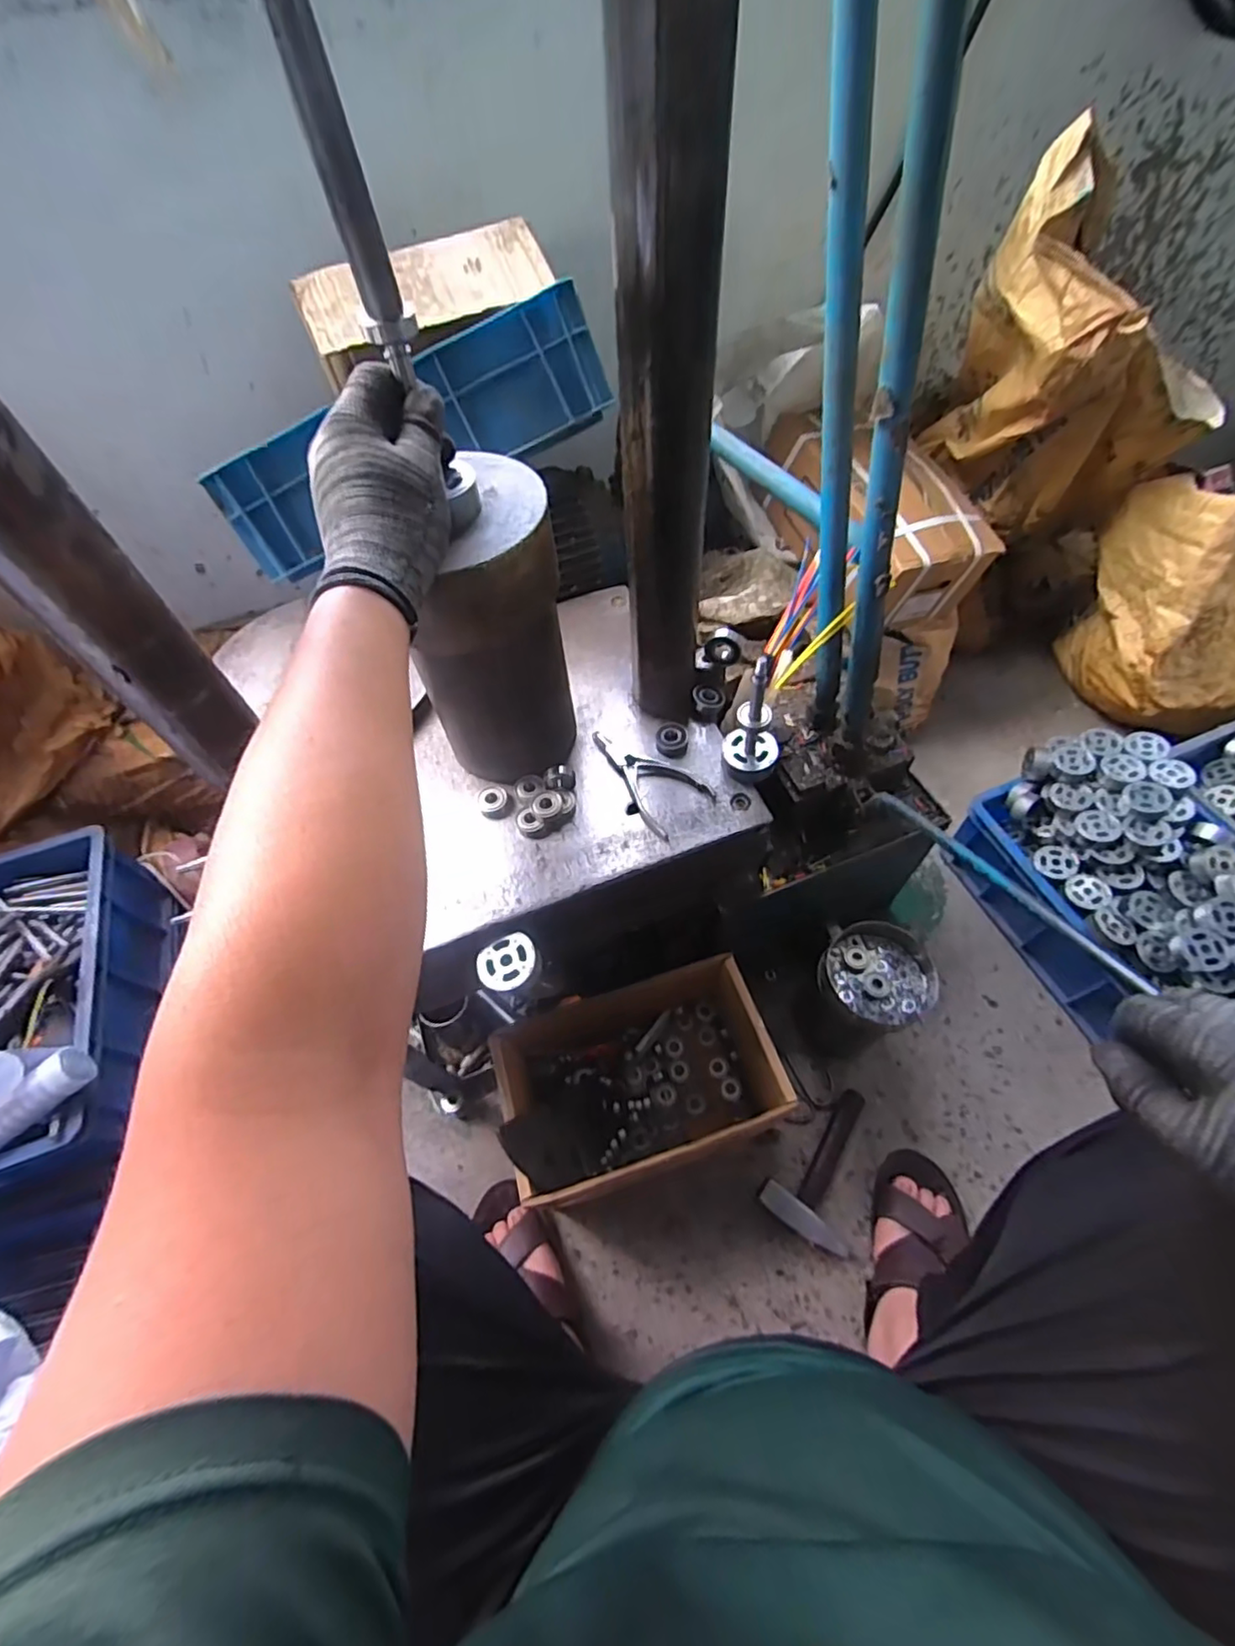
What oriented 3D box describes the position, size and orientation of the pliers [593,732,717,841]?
[{"bbox_3d":[0.024,-0.047,0.614,0.131,0.018,0.071,38,67,24],"label":"pliers"}]

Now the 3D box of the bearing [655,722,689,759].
[{"bbox_3d":[0.056,-0.086,0.639,0.032,0.018,0.033,-2,58,3],"label":"bearing"}]

